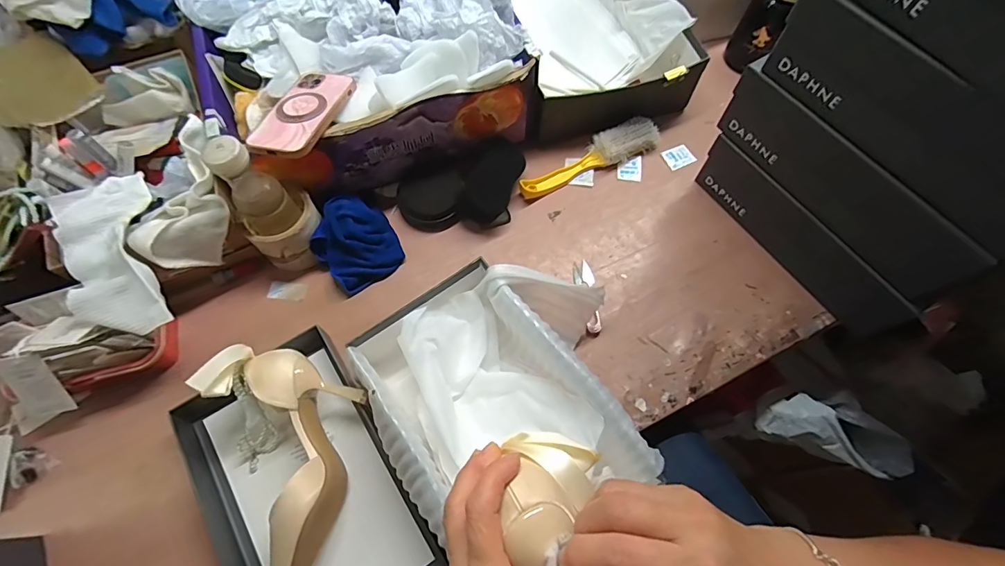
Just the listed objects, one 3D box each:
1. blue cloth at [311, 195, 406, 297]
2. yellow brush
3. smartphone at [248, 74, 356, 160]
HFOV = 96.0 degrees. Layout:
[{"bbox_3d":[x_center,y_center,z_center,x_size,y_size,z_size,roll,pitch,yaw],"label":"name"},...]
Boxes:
[{"bbox_3d":[-0.194,-0.055,0.603,0.103,0.067,0.104,-34,71,-14],"label":"blue cloth"},{"bbox_3d":[0.131,-0.183,0.677,0.230,0.043,0.055,-29,69,-12],"label":"yellow brush"},{"bbox_3d":[-0.238,-0.204,0.537,0.074,0.015,0.149,11,57,7],"label":"smartphone"}]

